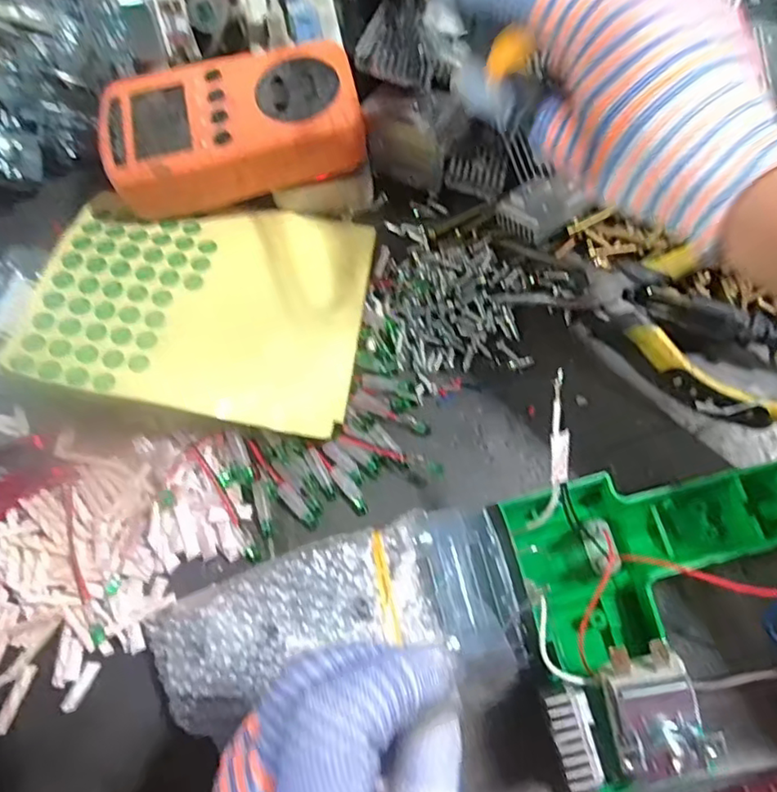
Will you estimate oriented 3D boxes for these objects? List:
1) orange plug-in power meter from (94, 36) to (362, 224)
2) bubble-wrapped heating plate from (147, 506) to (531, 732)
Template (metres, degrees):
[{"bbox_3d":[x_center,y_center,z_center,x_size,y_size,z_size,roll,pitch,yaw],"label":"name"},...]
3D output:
[{"bbox_3d":[-0.079,-0.137,0.311,0.127,0.031,0.067,-10,70,-1],"label":"orange plug-in power meter"},{"bbox_3d":[-0.025,0.097,0.263,0.156,0.018,0.065,-16,70,4],"label":"bubble-wrapped heating plate"}]

